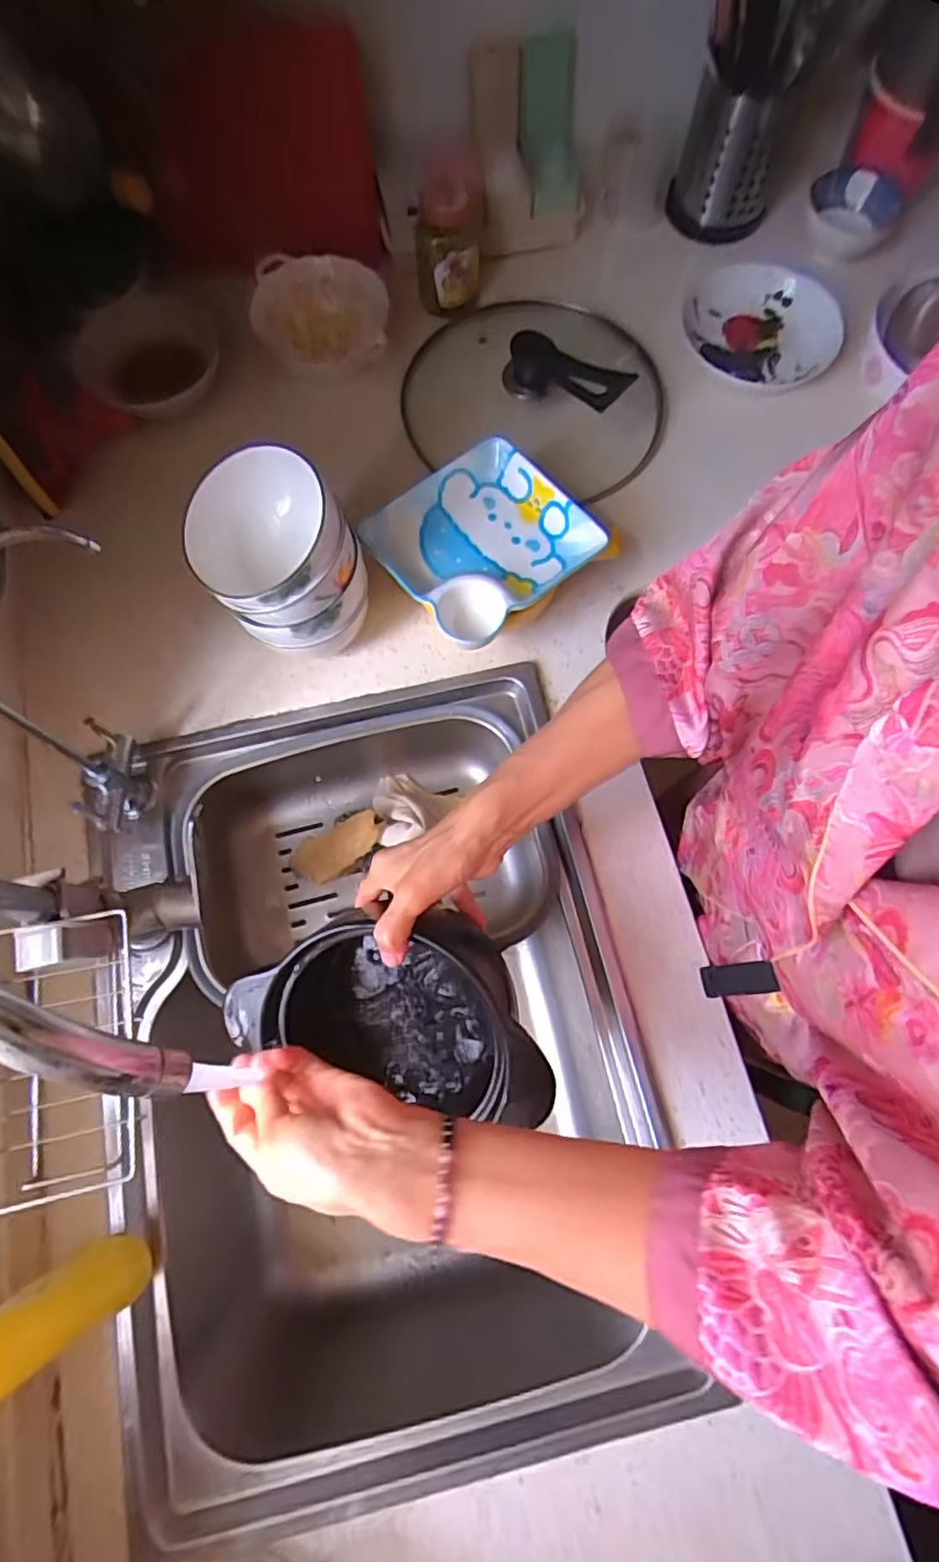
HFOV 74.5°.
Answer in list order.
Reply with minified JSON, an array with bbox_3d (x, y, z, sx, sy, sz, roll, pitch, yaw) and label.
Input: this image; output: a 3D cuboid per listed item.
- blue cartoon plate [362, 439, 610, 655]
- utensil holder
[{"bbox_3d":[0.010,-0.226,0.583,0.174,0.033,0.164,-40,77,-11],"label":"blue cartoon plate"},{"bbox_3d":[0.322,-0.777,0.758,0.123,0.171,0.104,19,74,6],"label":"utensil holder"}]

